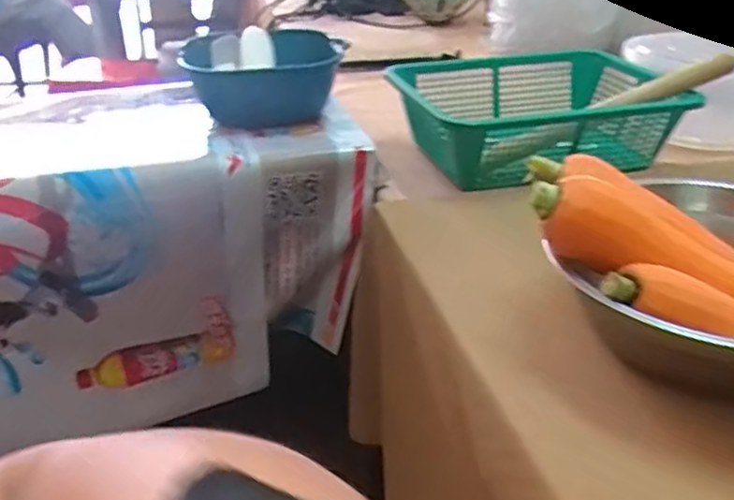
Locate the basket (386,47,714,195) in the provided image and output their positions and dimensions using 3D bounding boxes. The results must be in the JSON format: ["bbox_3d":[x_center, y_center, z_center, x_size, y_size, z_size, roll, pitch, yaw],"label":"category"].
[{"bbox_3d":[0.214,-0.179,0.906,0.324,0.095,0.232,-7,30,-12],"label":"basket"}]

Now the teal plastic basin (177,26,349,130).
[{"bbox_3d":[-0.141,-0.236,0.962,0.205,0.109,0.161,-4,30,-6],"label":"teal plastic basin"}]

